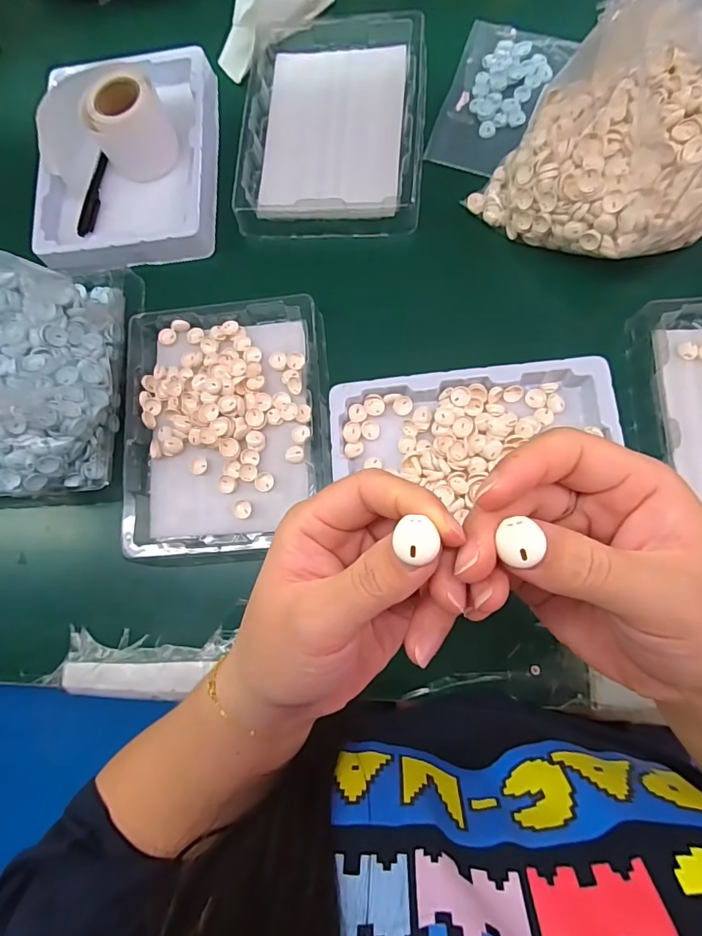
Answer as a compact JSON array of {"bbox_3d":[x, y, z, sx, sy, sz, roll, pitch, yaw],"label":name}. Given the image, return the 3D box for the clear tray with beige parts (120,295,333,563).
[{"bbox_3d":[-0.107,-0.037,0.396,0.173,0.031,0.216,-3,78,6],"label":"clear tray with beige parts"}]

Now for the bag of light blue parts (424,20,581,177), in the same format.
[{"bbox_3d":[0.139,-0.358,0.461,0.092,0.007,0.170,23,82,8],"label":"bag of light blue parts"}]

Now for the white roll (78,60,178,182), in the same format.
[{"bbox_3d":[-0.211,-0.330,0.454,0.072,0.052,0.073,-13,77,6],"label":"white roll"}]

